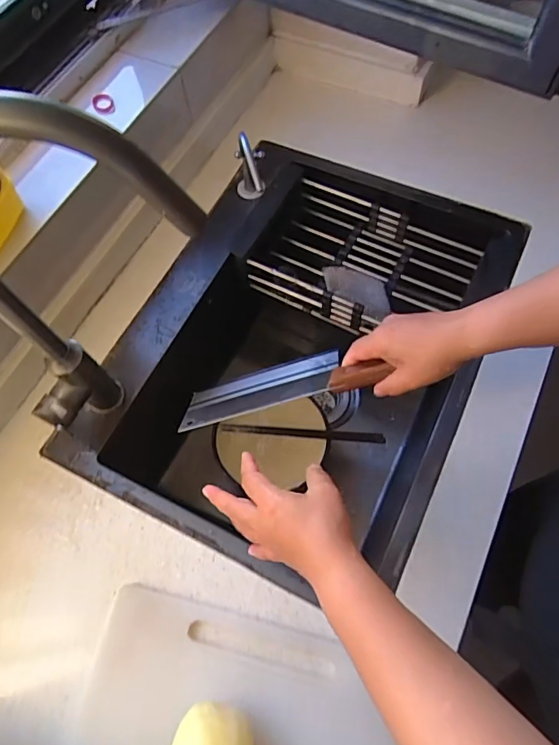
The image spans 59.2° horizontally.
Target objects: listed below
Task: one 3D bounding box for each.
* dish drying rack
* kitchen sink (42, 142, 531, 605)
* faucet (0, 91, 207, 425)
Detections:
[{"bbox_3d":[0.126,-0.162,0.764,0.310,0.068,0.188,25,70,13],"label":"dish drying rack"},{"bbox_3d":[0.035,-0.011,0.774,0.453,0.244,0.590,23,70,12],"label":"kitchen sink"},{"bbox_3d":[-0.167,-0.052,0.450,0.225,0.408,0.060,-22,67,-7],"label":"faucet"}]

